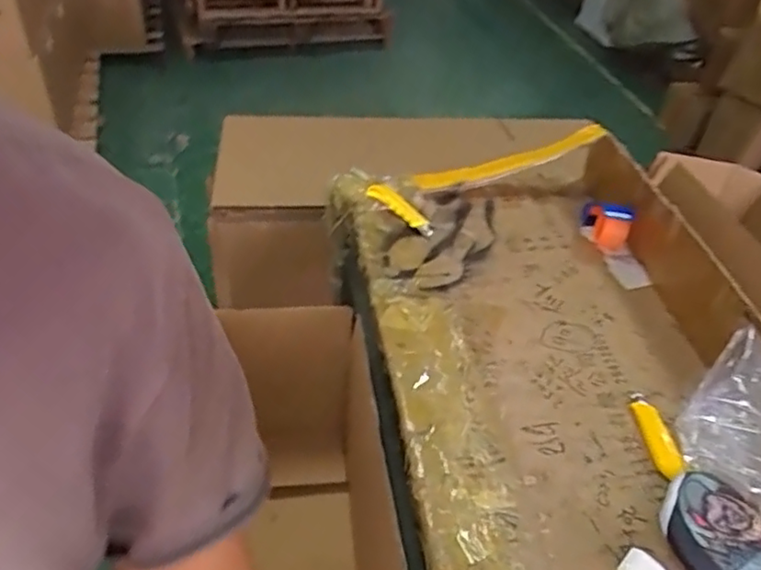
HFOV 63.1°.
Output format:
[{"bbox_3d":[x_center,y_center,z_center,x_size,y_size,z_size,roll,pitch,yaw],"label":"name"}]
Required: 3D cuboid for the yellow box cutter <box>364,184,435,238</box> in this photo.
[{"bbox_3d":[0.037,-0.144,1.169,0.151,0.034,0.020,38,53,11],"label":"yellow box cutter"}]

